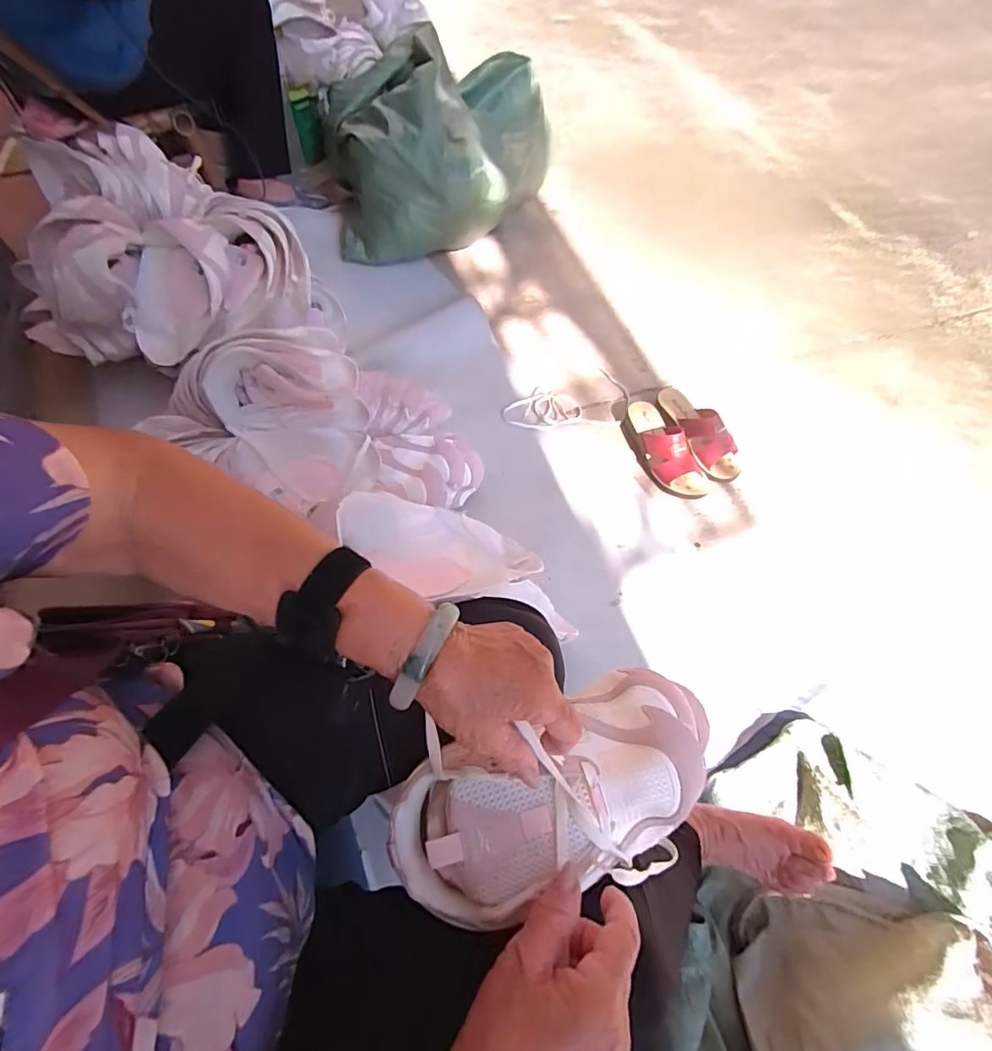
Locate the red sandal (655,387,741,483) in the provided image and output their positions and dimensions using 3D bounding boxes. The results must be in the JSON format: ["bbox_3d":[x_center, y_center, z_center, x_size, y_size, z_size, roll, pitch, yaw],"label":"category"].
[{"bbox_3d":[0.397,-0.192,0.989,0.083,0.066,0.232,-15,64,-12],"label":"red sandal"}]

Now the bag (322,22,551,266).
[{"bbox_3d":[-0.131,-0.939,1.245,0.545,0.293,0.501,-5,62,-7],"label":"bag"}]

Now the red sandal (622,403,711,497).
[{"bbox_3d":[0.322,-0.155,0.963,0.092,0.078,0.229,-18,64,-13],"label":"red sandal"}]

